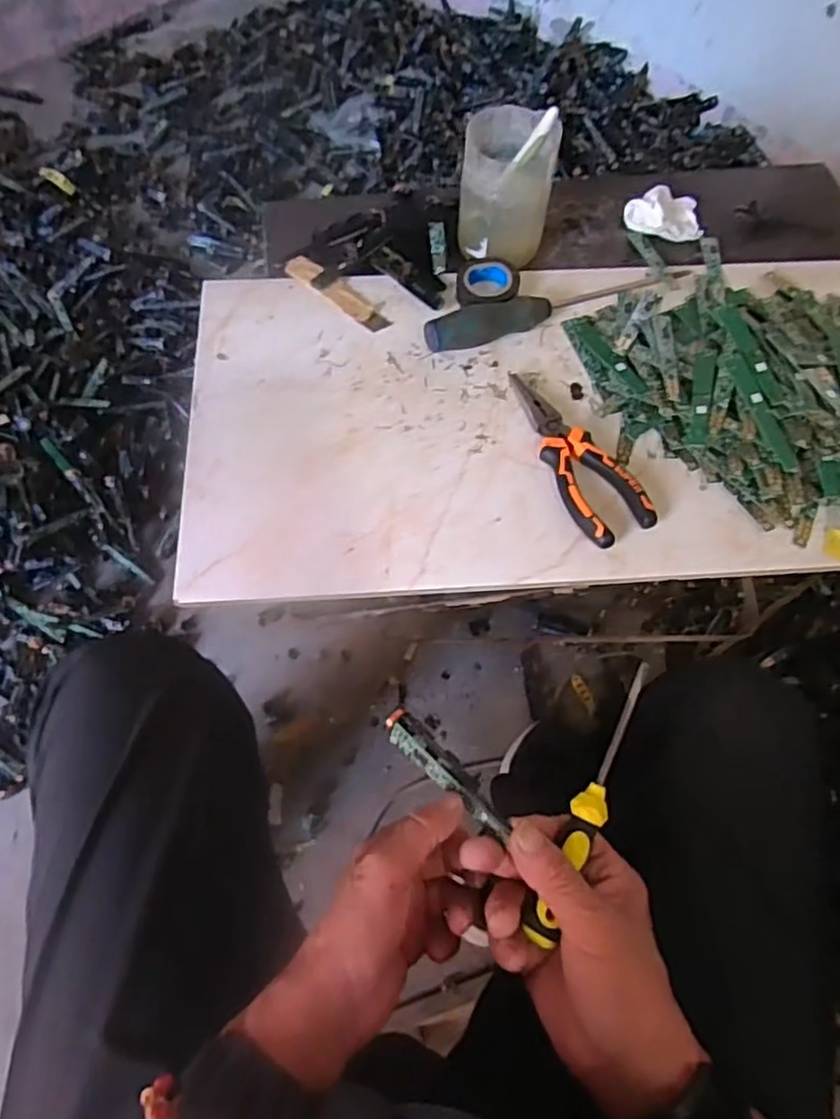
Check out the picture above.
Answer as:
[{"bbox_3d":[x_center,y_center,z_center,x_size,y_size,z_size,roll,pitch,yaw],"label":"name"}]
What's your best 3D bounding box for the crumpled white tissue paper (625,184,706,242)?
[{"bbox_3d":[0.230,-0.325,0.643,0.070,0.019,0.051,8,63,1],"label":"crumpled white tissue paper"}]

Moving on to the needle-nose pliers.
[{"bbox_3d":[0.111,-0.082,0.520,0.052,0.020,0.160,-26,67,-16],"label":"needle-nose pliers"}]

